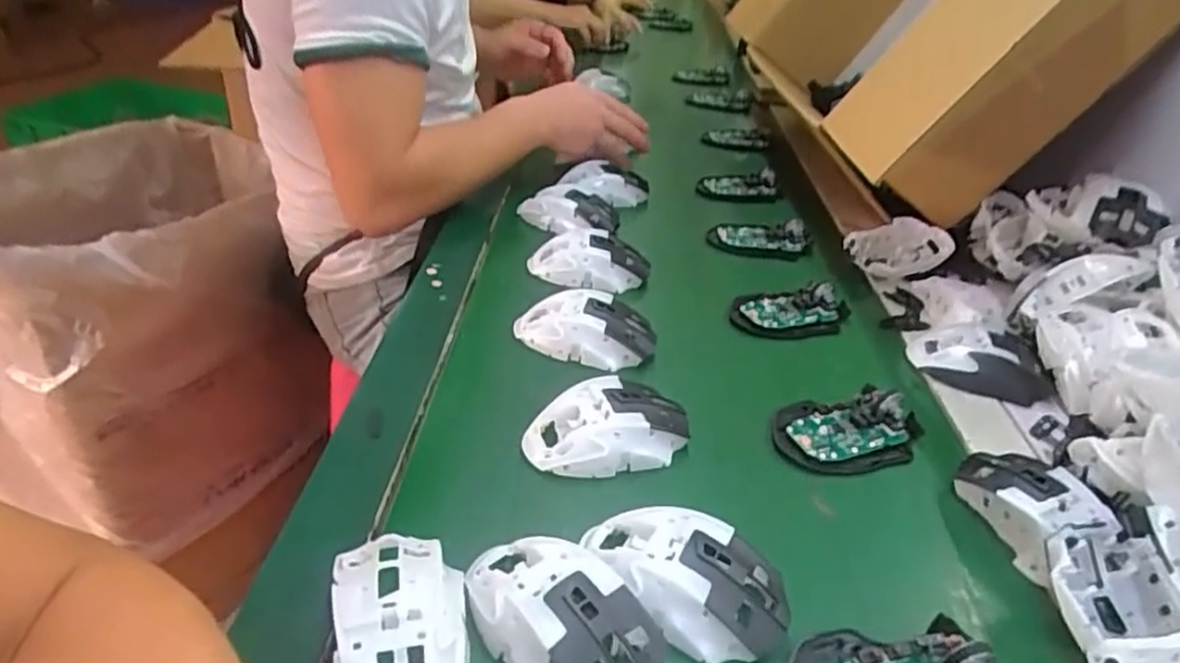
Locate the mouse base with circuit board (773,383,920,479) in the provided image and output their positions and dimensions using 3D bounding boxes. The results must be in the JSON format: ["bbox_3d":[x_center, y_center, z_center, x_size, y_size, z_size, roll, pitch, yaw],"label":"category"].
[{"bbox_3d":[0.191,0.071,0.520,0.115,0.027,0.070,-7,35,-15],"label":"mouse base with circuit board"}]

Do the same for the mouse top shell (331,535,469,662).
[{"bbox_3d":[-0.094,0.146,0.345,0.066,0.042,0.110,-2,34,-7],"label":"mouse top shell"}]

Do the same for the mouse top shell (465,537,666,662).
[{"bbox_3d":[-0.016,0.144,0.357,0.065,0.037,0.113,-24,42,-34],"label":"mouse top shell"}]

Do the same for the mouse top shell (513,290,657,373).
[{"bbox_3d":[-0.003,-0.002,0.590,0.114,0.041,0.066,16,35,18],"label":"mouse top shell"}]

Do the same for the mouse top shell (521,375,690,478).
[{"bbox_3d":[0.012,0.064,0.486,0.115,0.037,0.065,-6,35,-13],"label":"mouse top shell"}]

